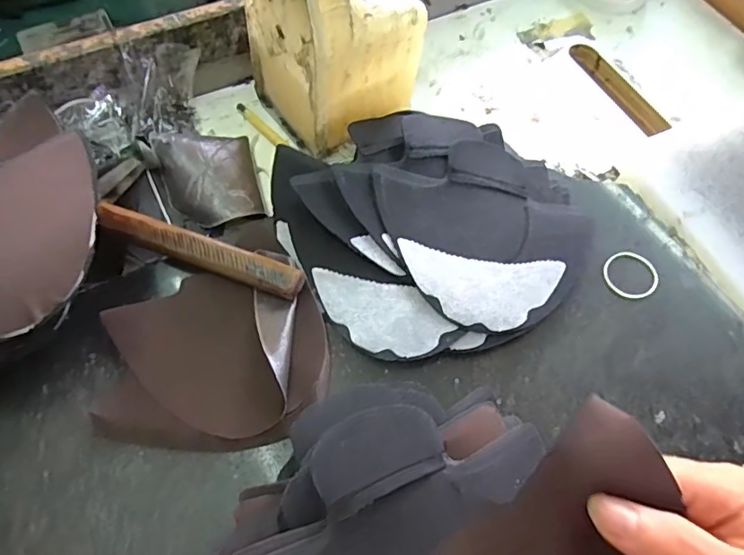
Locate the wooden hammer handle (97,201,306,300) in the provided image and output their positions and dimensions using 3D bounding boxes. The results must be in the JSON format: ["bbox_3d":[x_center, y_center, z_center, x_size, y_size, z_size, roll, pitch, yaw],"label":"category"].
[{"bbox_3d":[-0.142,-0.022,0.427,0.183,0.019,0.026,20,64,8],"label":"wooden hammer handle"}]

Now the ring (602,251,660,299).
[{"bbox_3d":[0.221,-0.003,0.445,0.046,0.004,0.043,1,63,-2],"label":"ring"}]

